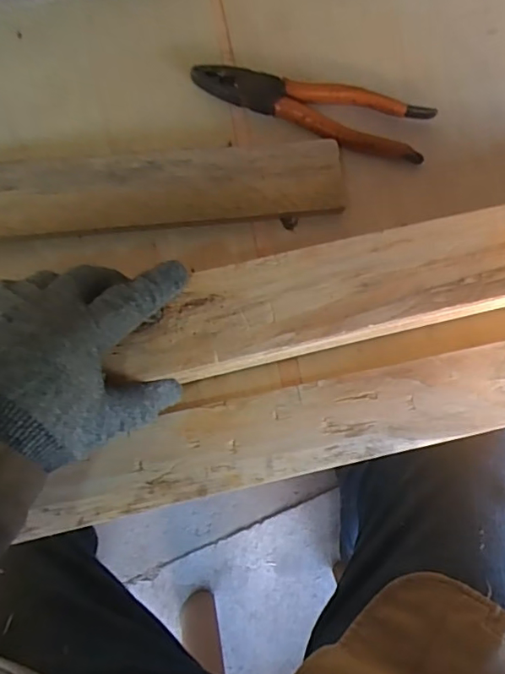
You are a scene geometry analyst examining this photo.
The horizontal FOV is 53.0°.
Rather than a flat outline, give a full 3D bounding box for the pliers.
[{"bbox_3d":[0.047,-0.185,0.414,0.191,0.017,0.050,16,78,0],"label":"pliers"}]

